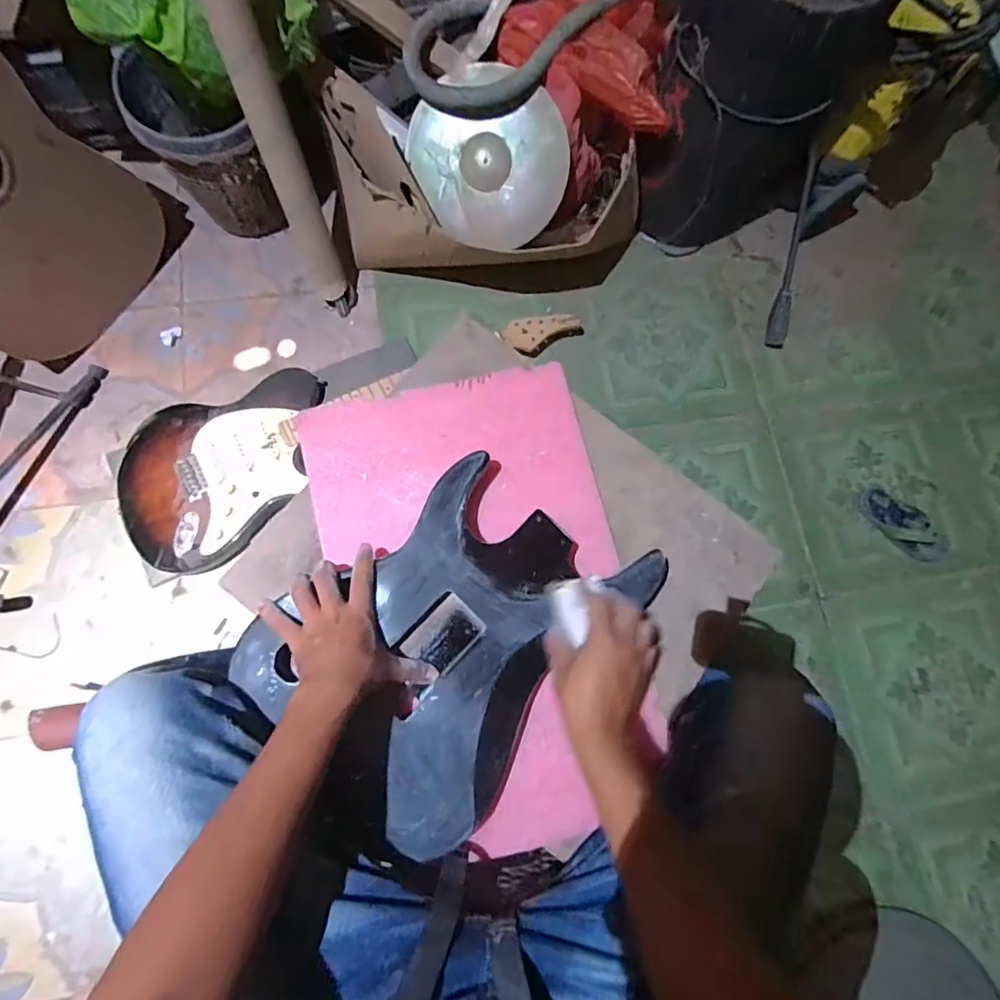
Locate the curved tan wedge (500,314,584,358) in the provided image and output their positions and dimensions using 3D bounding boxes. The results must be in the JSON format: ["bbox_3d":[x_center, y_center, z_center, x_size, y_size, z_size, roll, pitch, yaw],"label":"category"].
[{"bbox_3d":[0.093,-0.359,1.143,0.180,0.043,0.076,-18,77,-18],"label":"curved tan wedge"}]

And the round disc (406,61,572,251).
[{"bbox_3d":[-0.014,-0.616,0.981,0.269,0.033,0.280,1,117,1],"label":"round disc"}]

